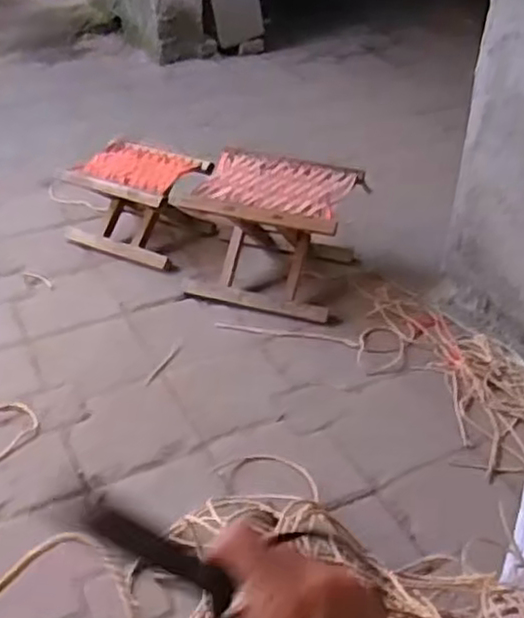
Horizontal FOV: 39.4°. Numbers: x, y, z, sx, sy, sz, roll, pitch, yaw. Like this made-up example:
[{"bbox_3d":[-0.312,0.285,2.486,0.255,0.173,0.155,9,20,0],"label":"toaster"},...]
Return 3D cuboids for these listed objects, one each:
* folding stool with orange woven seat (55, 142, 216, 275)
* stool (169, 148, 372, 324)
[{"bbox_3d":[-0.286,-0.249,1.710,0.295,0.195,0.245,19,39,21],"label":"folding stool with orange woven seat"},{"bbox_3d":[0.019,-0.169,1.576,0.326,0.230,0.294,13,38,14],"label":"stool"}]

